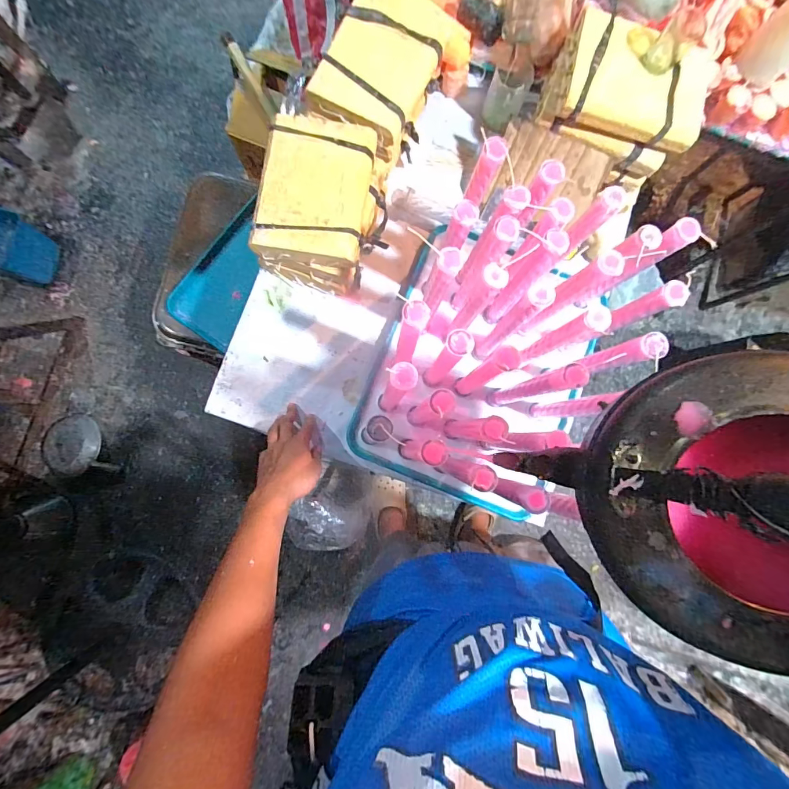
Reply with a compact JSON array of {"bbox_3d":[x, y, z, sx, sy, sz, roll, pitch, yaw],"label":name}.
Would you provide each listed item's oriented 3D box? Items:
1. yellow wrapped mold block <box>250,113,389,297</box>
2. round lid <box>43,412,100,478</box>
[{"bbox_3d":[-0.112,-0.306,0.657,0.188,0.124,0.227,16,84,-2],"label":"yellow wrapped mold block"},{"bbox_3d":[-1.094,0.167,1.354,0.182,0.028,0.201,-25,79,-5],"label":"round lid"}]

